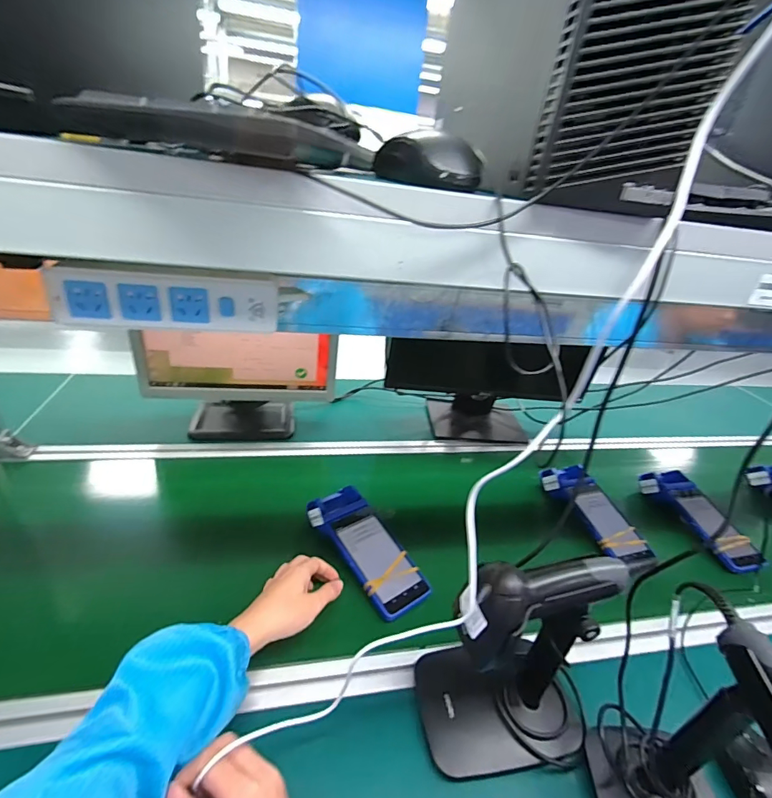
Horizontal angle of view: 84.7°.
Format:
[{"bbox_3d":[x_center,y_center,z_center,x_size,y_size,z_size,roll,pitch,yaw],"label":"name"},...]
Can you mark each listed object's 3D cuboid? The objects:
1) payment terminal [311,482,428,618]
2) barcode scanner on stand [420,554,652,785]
[{"bbox_3d":[-0.030,0.222,0.634,0.085,0.051,0.213,-17,37,-37],"label":"payment terminal"},{"bbox_3d":[0.138,0.253,0.420,0.174,0.233,0.110,3,29,-9],"label":"barcode scanner on stand"}]

